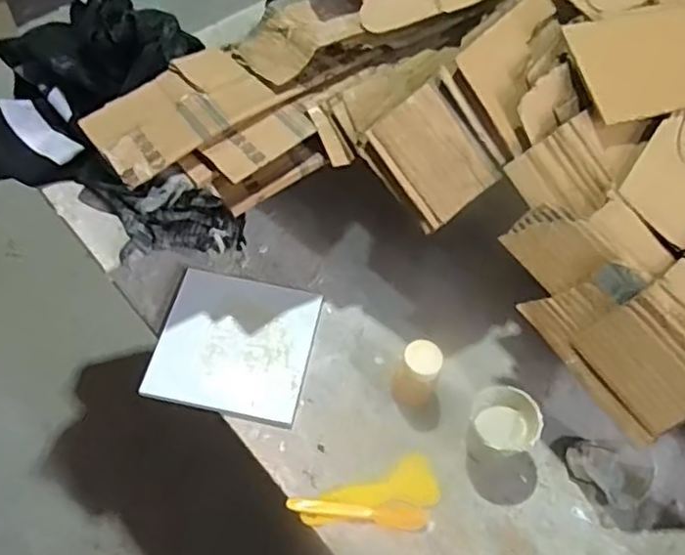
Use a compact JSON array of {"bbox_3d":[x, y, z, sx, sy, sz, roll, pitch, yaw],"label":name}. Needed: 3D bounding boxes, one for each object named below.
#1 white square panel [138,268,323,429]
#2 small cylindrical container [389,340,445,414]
[{"bbox_3d":[-0.109,0.067,0.675,0.152,0.014,0.155,15,56,-2],"label":"white square panel"},{"bbox_3d":[0.072,0.096,0.636,0.043,0.071,0.044,2,58,-3],"label":"small cylindrical container"}]

